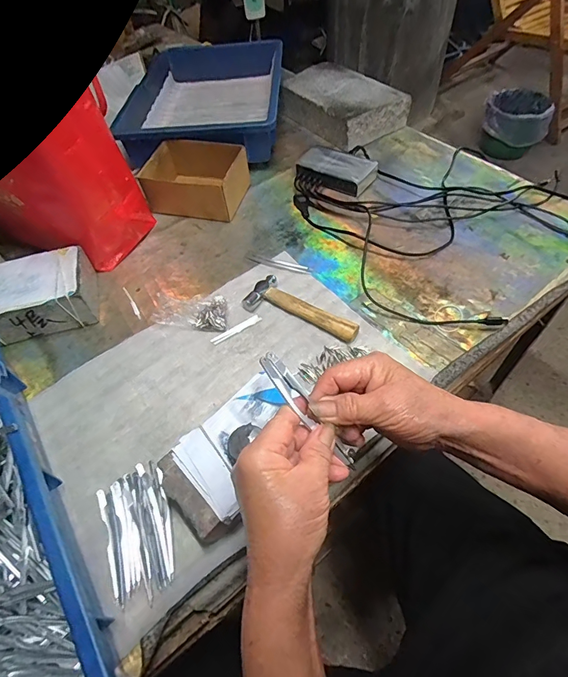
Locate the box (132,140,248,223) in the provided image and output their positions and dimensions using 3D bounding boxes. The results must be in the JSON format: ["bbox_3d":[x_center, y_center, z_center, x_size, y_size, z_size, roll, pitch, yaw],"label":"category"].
[{"bbox_3d":[-0.147,-0.270,0.676,0.159,0.070,0.116,8,56,11],"label":"box"}]

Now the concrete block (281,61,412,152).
[{"bbox_3d":[0.113,-0.473,0.802,0.148,0.062,0.235,-34,58,-18],"label":"concrete block"}]

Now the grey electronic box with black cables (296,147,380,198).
[{"bbox_3d":[0.090,-0.291,0.690,0.127,0.035,0.075,21,59,19],"label":"grey electronic box with black cables"}]

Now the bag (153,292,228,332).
[{"bbox_3d":[-0.125,-0.041,0.534,0.092,0.034,0.058,-2,54,4],"label":"bag"}]

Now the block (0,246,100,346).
[{"bbox_3d":[-0.342,-0.060,0.549,0.148,0.060,0.104,-18,55,-7],"label":"block"}]

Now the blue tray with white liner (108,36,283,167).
[{"bbox_3d":[-0.148,-0.490,0.817,0.276,0.097,0.407,-2,54,4],"label":"blue tray with white liner"}]

